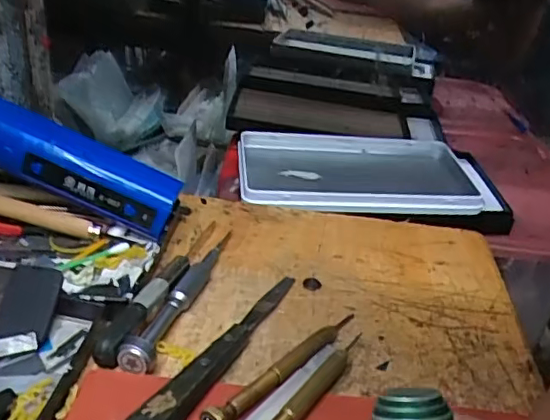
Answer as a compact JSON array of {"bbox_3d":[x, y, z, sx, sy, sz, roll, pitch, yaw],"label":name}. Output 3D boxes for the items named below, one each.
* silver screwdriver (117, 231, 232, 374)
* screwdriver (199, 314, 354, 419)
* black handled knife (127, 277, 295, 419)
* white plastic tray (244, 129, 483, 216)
[{"bbox_3d":[-0.047,0.041,0.311,0.014,0.015,0.121,14,32,12],"label":"silver screwdriver"},{"bbox_3d":[0.007,0.071,0.273,0.012,0.016,0.108,26,36,28],"label":"screwdriver"},{"bbox_3d":[-0.025,0.064,0.276,0.017,0.016,0.141,18,33,18],"label":"black handled knife"},{"bbox_3d":[0.067,-0.033,0.469,0.189,0.017,0.104,2,31,-9],"label":"white plastic tray"}]

